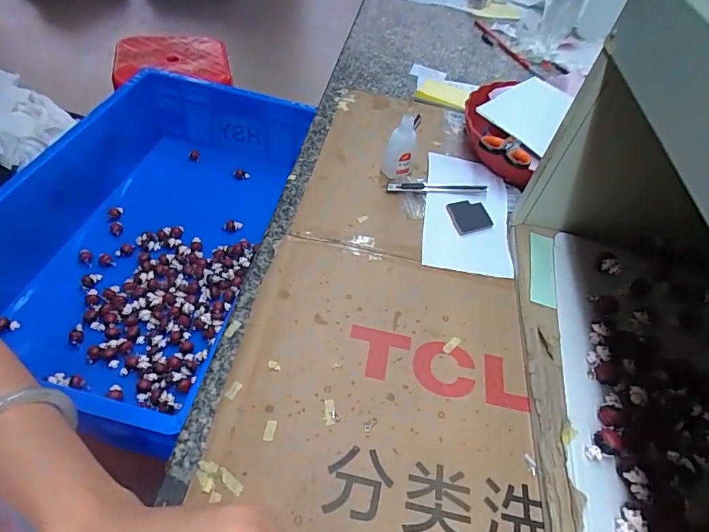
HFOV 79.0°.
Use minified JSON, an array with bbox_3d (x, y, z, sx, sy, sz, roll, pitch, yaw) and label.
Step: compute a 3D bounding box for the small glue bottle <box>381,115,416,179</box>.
[{"bbox_3d":[0.057,-0.149,0.538,0.032,0.074,0.030,5,50,-5],"label":"small glue bottle"}]

